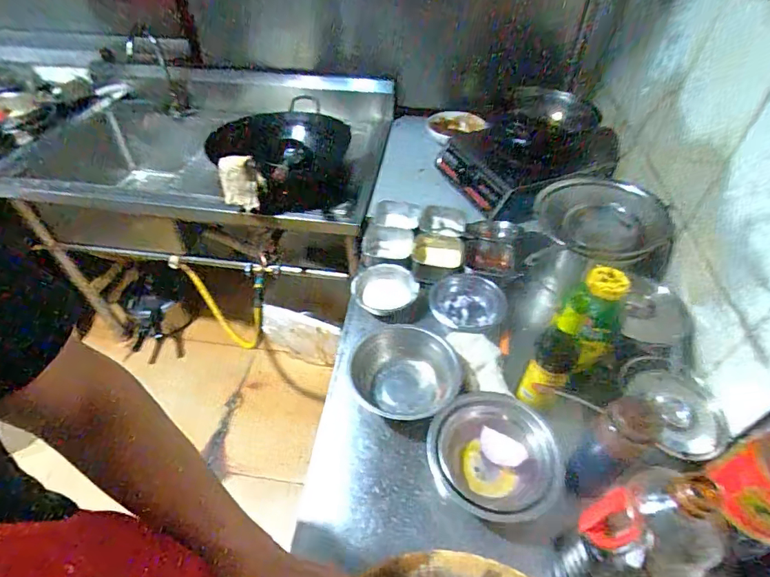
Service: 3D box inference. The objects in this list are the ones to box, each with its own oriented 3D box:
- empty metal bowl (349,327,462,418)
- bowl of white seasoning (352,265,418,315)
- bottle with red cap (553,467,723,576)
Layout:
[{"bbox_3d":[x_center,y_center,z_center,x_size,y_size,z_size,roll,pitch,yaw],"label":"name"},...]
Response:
[{"bbox_3d":[0.027,0.154,0.730,0.183,0.078,0.165,16,47,15],"label":"empty metal bowl"},{"bbox_3d":[-0.004,0.015,0.878,0.122,0.065,0.111,0,45,0],"label":"bowl of white seasoning"},{"bbox_3d":[0.263,0.273,0.454,0.080,0.267,0.094,-12,47,-12],"label":"bottle with red cap"}]

